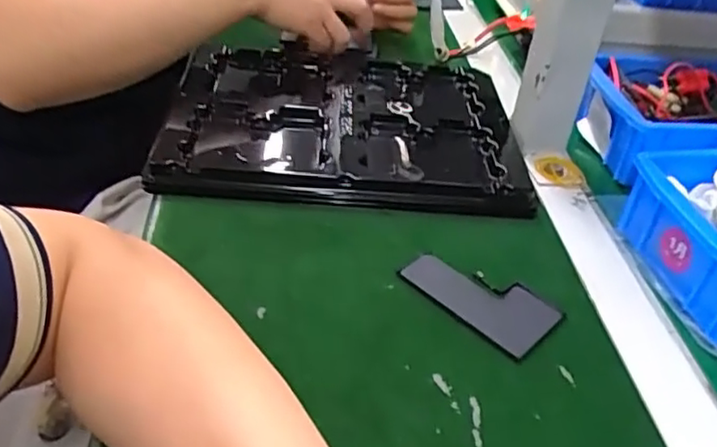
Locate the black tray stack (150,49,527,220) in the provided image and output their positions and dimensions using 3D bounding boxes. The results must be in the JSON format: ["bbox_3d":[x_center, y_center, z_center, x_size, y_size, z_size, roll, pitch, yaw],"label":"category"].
[{"bbox_3d":[-0.020,-0.094,0.543,0.301,0.028,0.224,3,39,-2],"label":"black tray stack"}]

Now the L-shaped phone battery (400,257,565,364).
[{"bbox_3d":[0.078,0.045,0.407,0.094,0.007,0.050,31,46,29],"label":"L-shaped phone battery"}]

